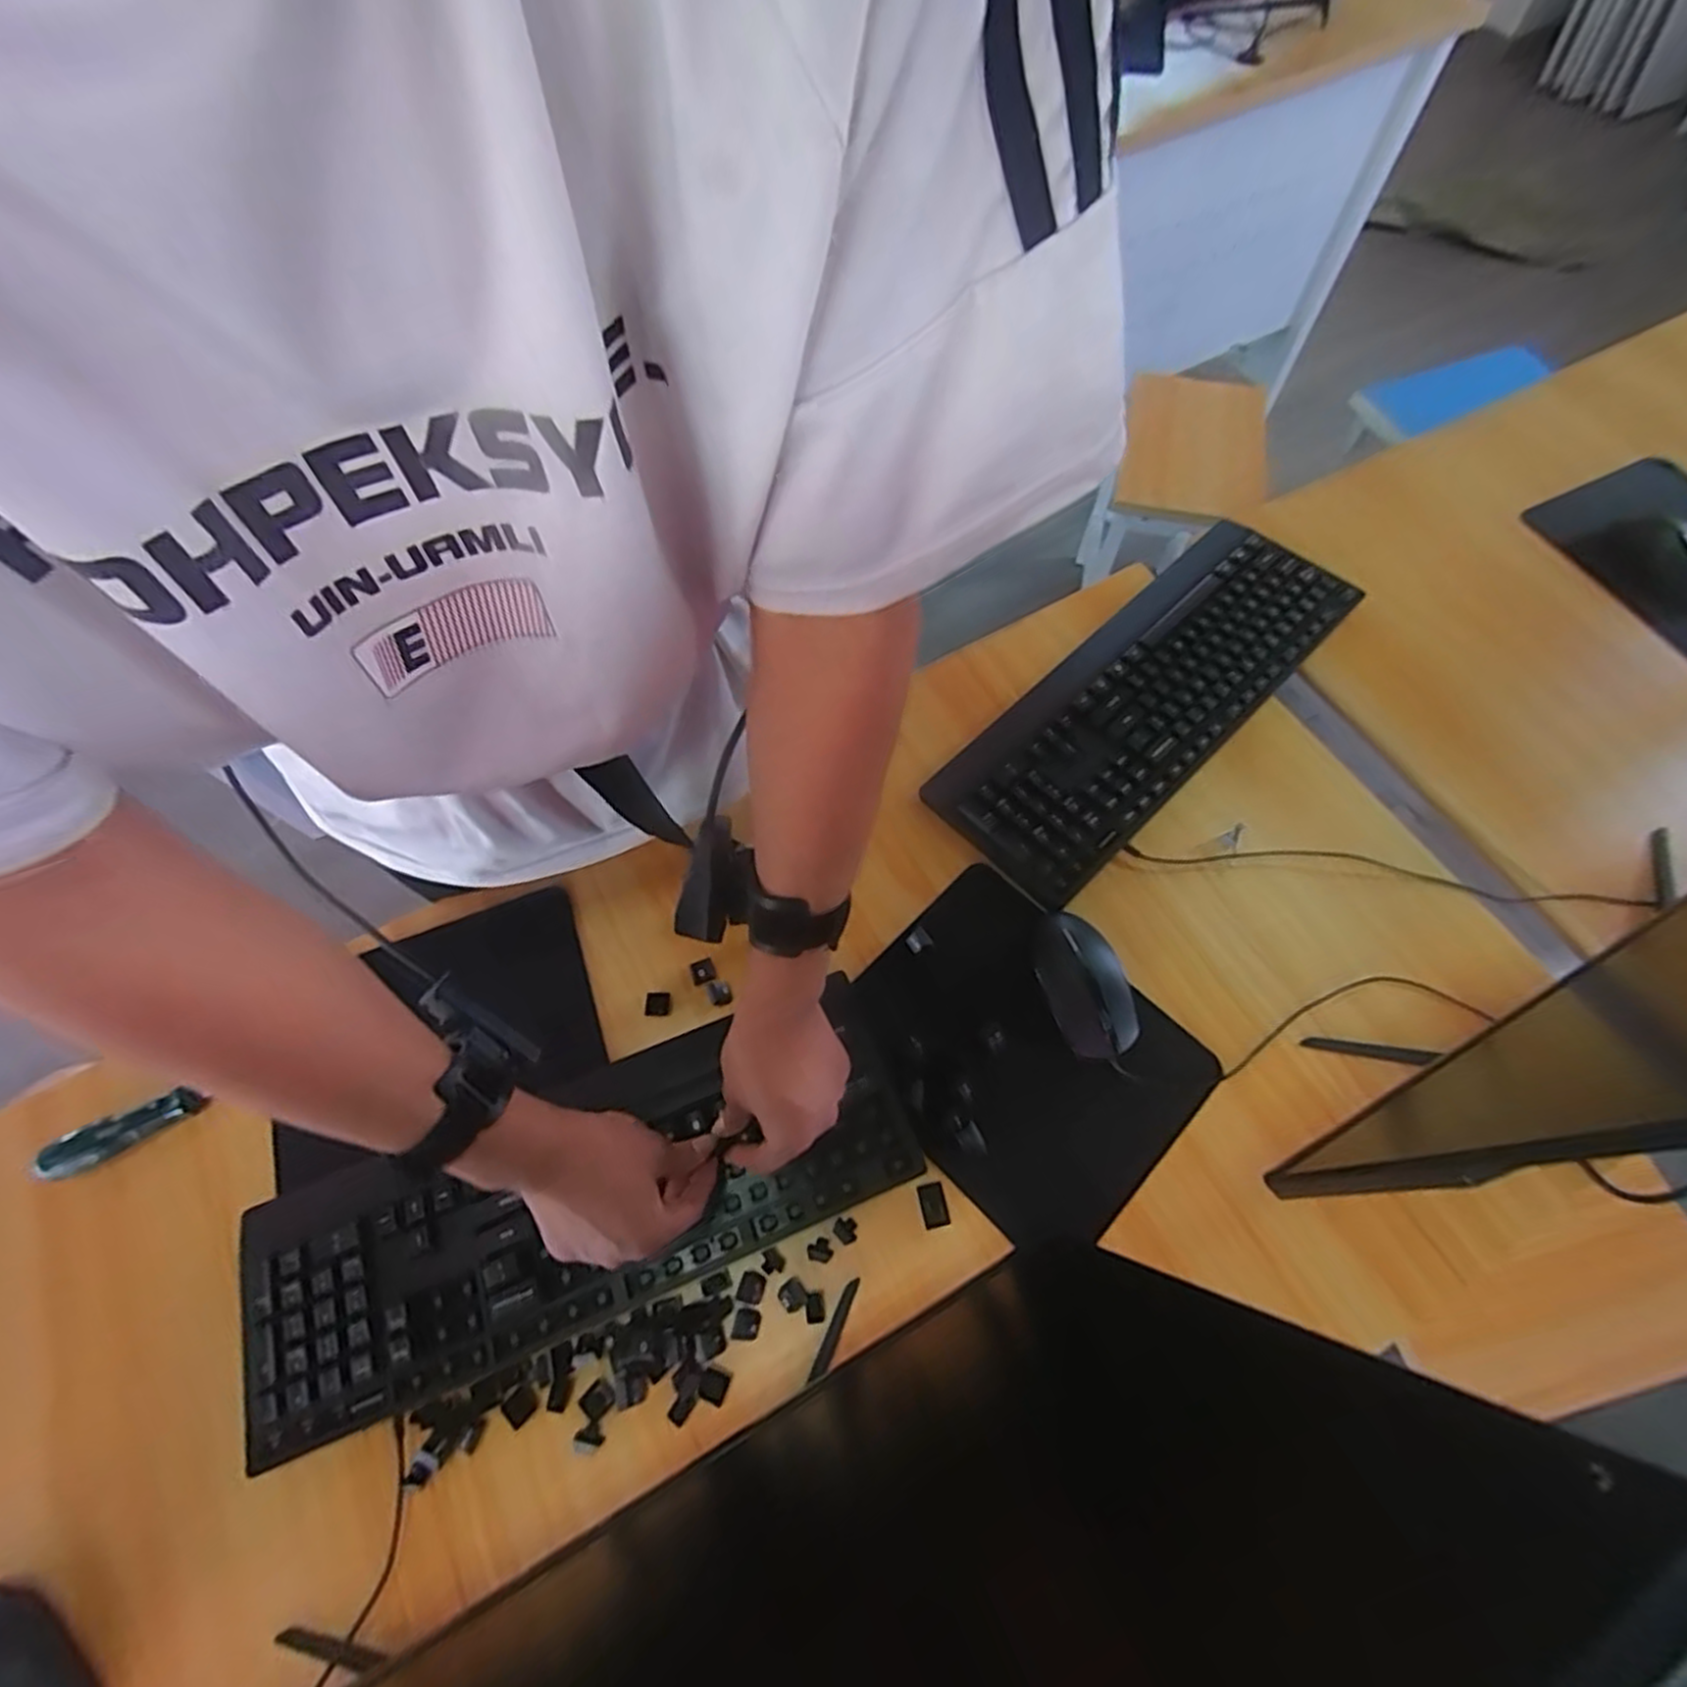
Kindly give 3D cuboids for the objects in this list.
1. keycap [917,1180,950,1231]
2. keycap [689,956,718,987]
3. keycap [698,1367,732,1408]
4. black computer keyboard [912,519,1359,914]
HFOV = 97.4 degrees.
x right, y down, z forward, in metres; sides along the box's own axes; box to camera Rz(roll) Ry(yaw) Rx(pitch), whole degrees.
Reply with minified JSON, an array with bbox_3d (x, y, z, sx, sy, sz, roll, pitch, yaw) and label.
[{"bbox_3d":[0.061,0.246,0.505,0.018,0.005,0.028,-13,65,-4],"label":"keycap"},{"bbox_3d":[-0.109,0.099,0.574,0.019,0.005,0.018,-17,64,-6],"label":"keycap"},{"bbox_3d":[-0.081,0.339,0.463,0.018,0.004,0.017,17,65,11],"label":"keycap"},{"bbox_3d":[0.269,-0.131,0.664,0.431,0.040,0.152,-42,70,-16],"label":"black computer keyboard"}]

